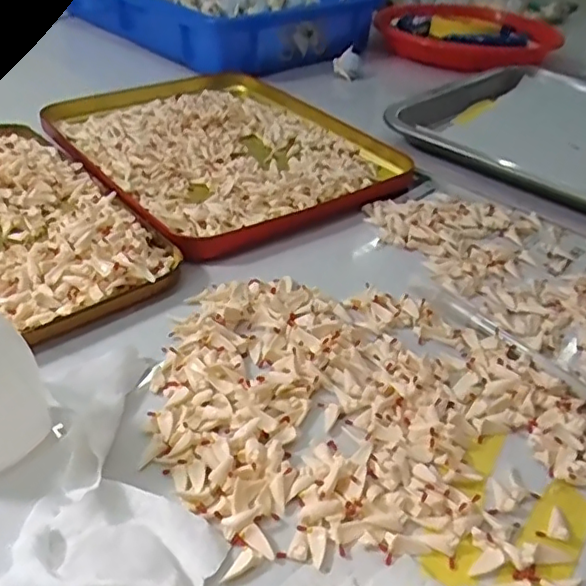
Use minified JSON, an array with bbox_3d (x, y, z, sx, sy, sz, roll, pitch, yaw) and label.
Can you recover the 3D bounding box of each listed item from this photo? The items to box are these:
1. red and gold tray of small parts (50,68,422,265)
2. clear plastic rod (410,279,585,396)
[{"bbox_3d":[-0.064,-0.120,0.463,0.204,0.016,0.274,-25,47,-32],"label":"red and gold tray of small parts"},{"bbox_3d":[0.114,0.028,0.289,0.010,0.006,0.141,-24,47,-32],"label":"clear plastic rod"}]

